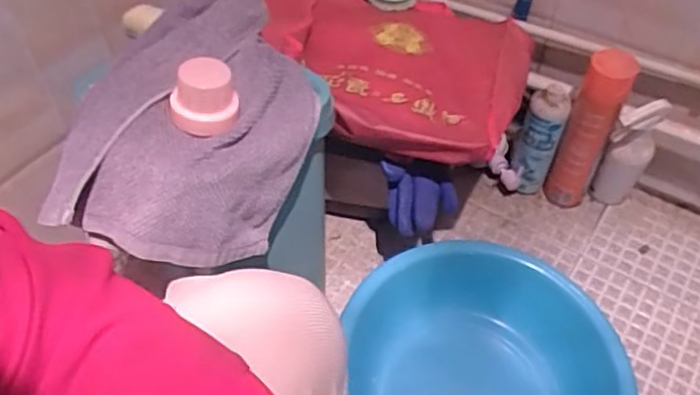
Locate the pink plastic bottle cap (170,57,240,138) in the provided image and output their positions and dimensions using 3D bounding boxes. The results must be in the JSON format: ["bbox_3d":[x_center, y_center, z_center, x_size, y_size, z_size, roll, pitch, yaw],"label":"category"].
[{"bbox_3d":[-0.133,-0.090,0.552,0.058,0.043,0.055,-1,48,1],"label":"pink plastic bottle cap"}]

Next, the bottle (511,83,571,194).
[{"bbox_3d":[0.290,-0.078,0.957,0.059,0.202,0.042,13,50,12],"label":"bottle"}]

